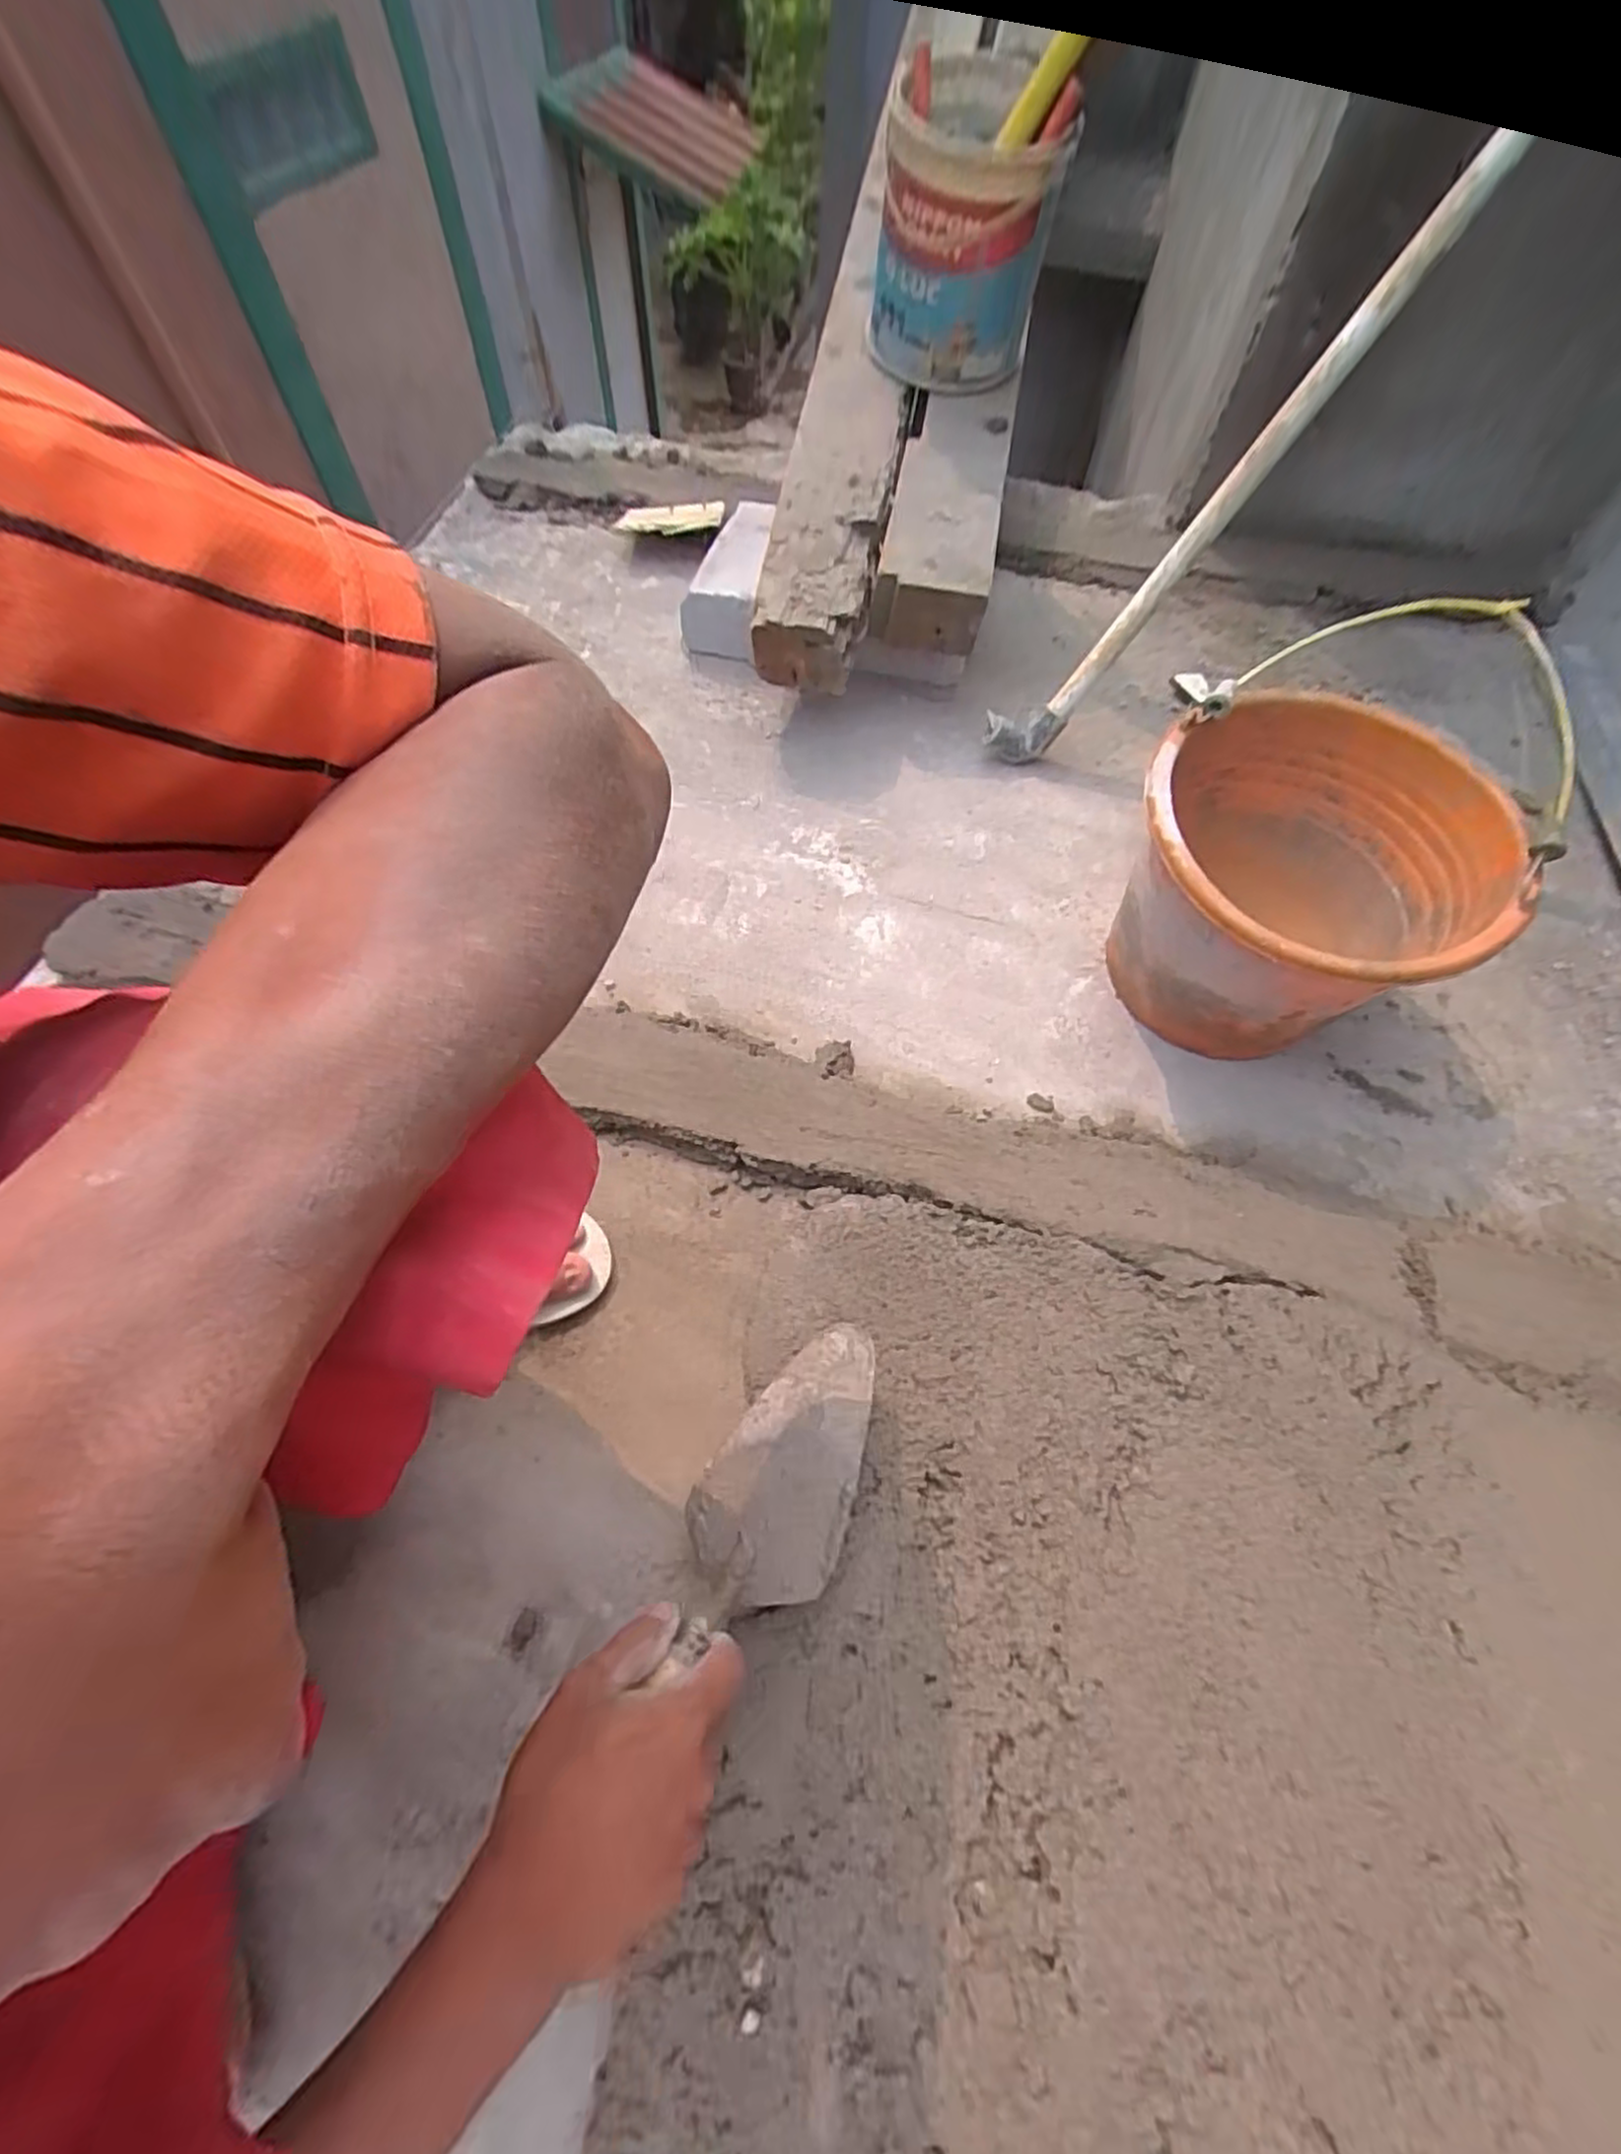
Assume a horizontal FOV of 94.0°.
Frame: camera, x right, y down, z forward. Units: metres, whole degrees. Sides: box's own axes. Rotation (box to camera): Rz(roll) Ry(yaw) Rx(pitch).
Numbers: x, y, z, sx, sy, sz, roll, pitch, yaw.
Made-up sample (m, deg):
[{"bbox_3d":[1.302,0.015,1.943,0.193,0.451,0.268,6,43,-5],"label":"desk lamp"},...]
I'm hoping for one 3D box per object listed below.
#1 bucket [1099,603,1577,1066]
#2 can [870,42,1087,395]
[{"bbox_3d":[0.380,-0.143,0.617,0.246,0.213,0.279,28,64,16],"label":"bucket"},{"bbox_3d":[0.158,-0.879,0.792,0.183,0.230,0.183,8,60,5],"label":"can"}]

